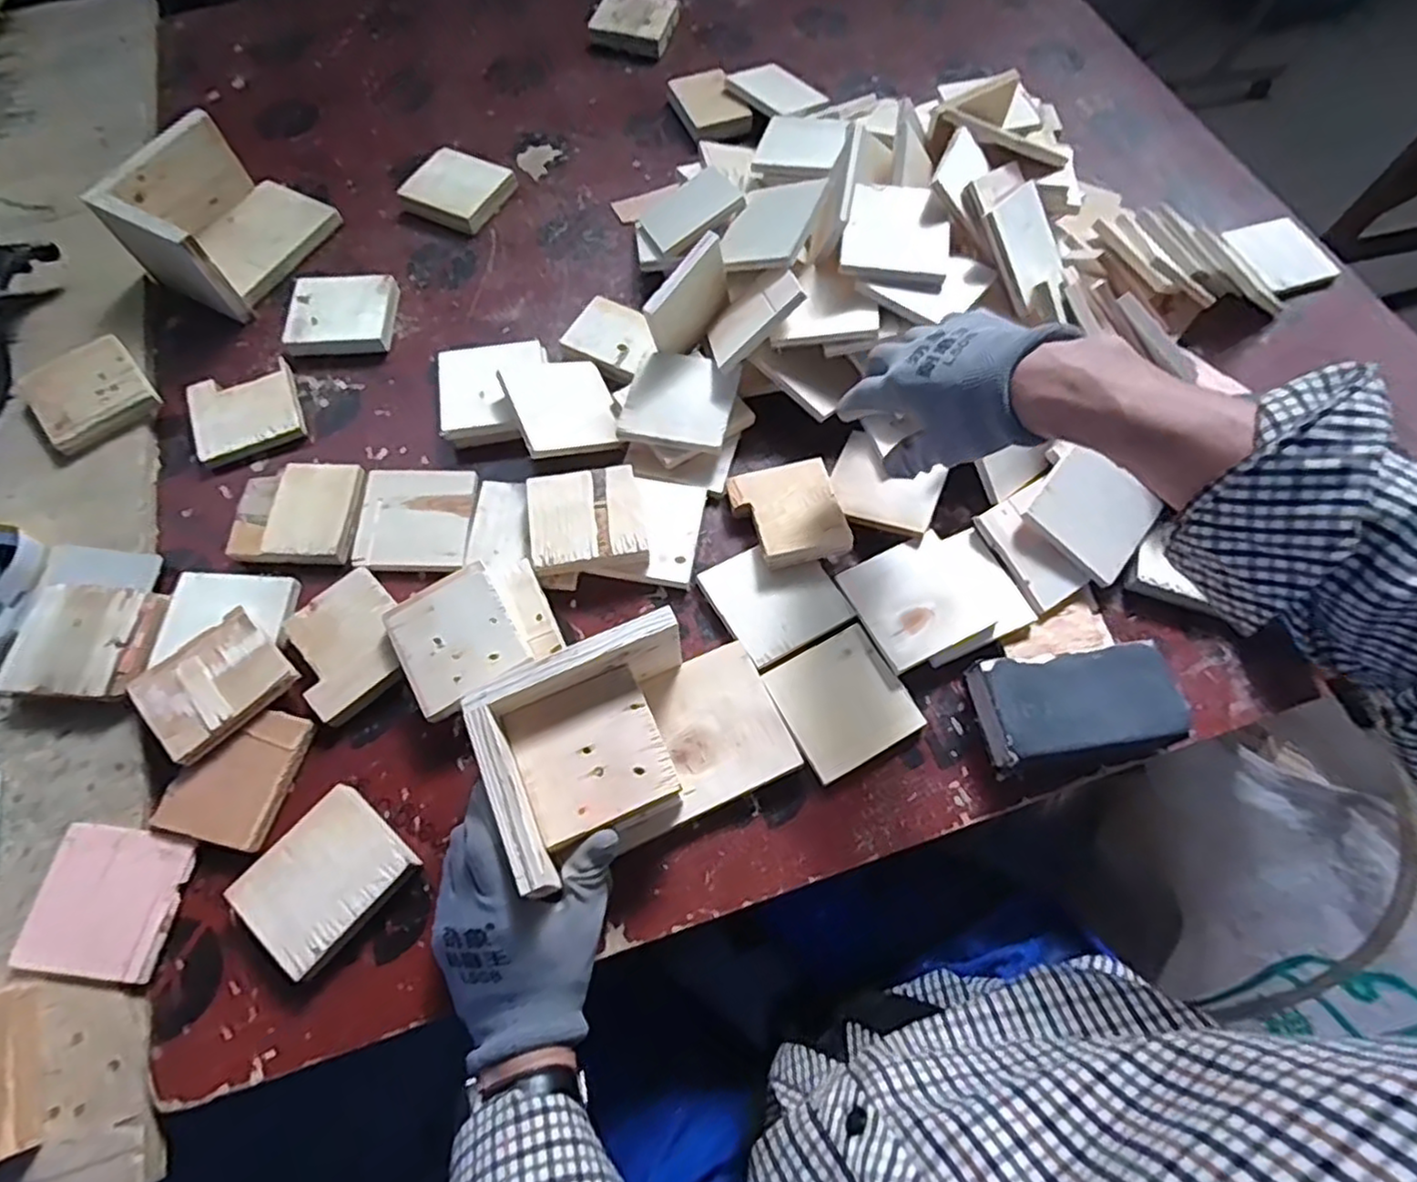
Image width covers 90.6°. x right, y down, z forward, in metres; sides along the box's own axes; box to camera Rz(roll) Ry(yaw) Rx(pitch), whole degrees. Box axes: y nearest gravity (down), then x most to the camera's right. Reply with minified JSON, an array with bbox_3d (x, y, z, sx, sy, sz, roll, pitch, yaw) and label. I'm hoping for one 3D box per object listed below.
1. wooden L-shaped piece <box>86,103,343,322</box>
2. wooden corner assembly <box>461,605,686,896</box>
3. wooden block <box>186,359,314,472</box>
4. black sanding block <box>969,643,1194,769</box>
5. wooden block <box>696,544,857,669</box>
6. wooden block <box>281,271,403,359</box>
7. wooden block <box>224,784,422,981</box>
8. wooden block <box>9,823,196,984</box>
[{"bbox_3d":[-0.472,-0.368,0.677,0.122,0.085,0.158,24,68,10],"label":"wooden L-shaped piece"},{"bbox_3d":[-0.066,0.091,0.437,0.143,0.038,0.114,-26,70,-13],"label":"wooden corner assembly"},{"bbox_3d":[-0.412,-0.160,0.625,0.088,0.014,0.086,-19,67,-14],"label":"wooden block"},{"bbox_3d":[0.268,0.084,0.512,0.137,0.036,0.076,-6,66,-3],"label":"black sanding block"},{"bbox_3d":[0.053,0.005,0.556,0.091,0.009,0.089,-26,68,-16],"label":"wooden block"},{"bbox_3d":[-0.349,-0.263,0.669,0.092,0.023,0.085,-1,64,-5],"label":"wooden block"},{"bbox_3d":[-0.252,0.188,0.461,0.082,0.020,0.092,38,67,14],"label":"wooden block"},{"bbox_3d":[-0.393,0.202,0.458,0.089,0.008,0.086,8,63,-1],"label":"wooden block"}]

